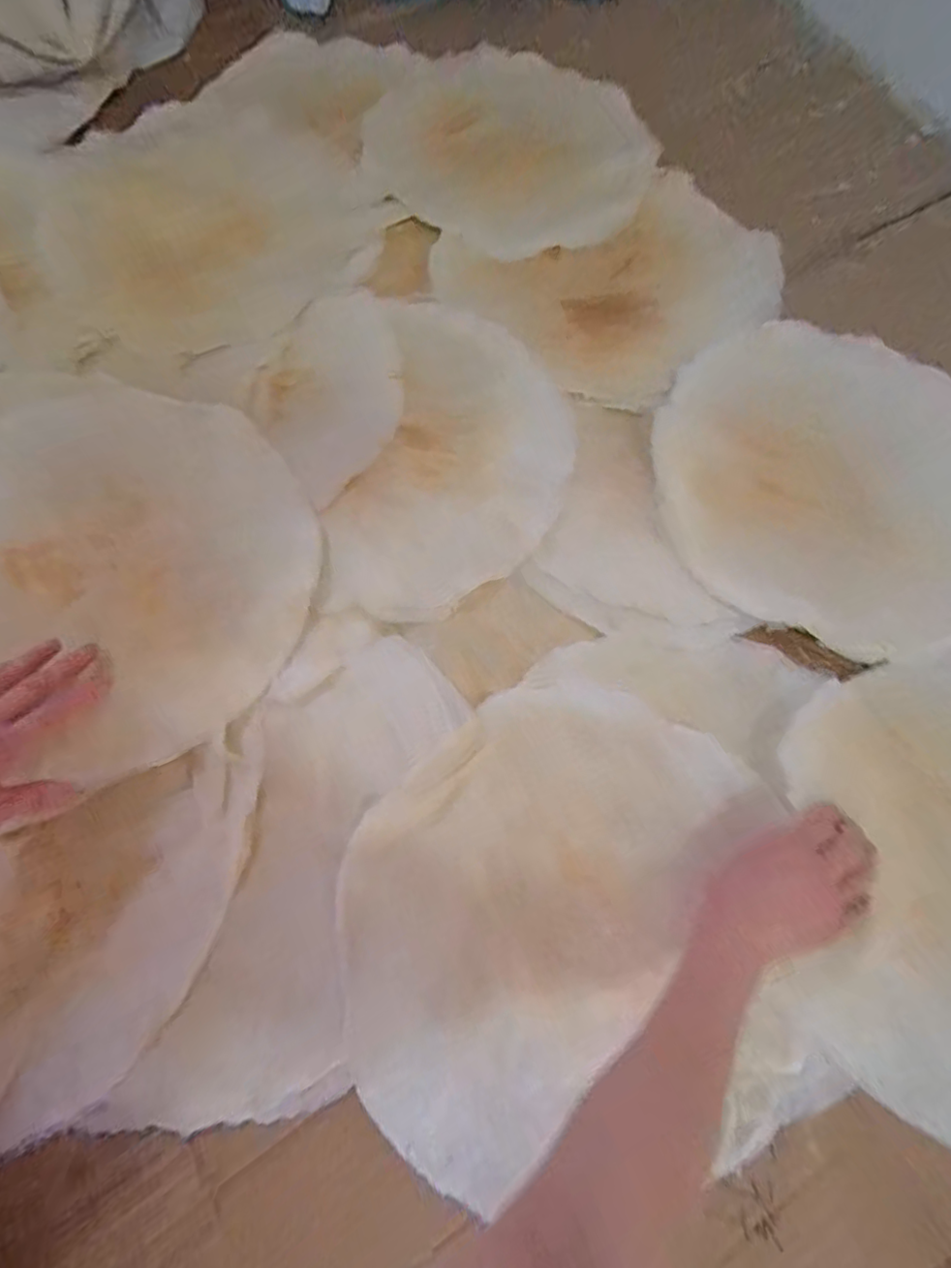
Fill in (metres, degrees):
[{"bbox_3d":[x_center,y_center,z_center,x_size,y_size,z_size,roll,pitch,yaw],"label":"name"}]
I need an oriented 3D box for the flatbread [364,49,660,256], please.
[{"bbox_3d":[0.040,-0.543,0.639,0.294,0.012,0.294,0,75,0],"label":"flatbread"}]

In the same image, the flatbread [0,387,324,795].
[{"bbox_3d":[-0.308,-0.065,0.470,0.318,0.041,0.346,0,75,0],"label":"flatbread"}]

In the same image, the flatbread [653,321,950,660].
[{"bbox_3d":[0.325,-0.139,0.510,0.320,0.032,0.282,22,76,6],"label":"flatbread"}]

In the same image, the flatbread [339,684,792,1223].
[{"bbox_3d":[0.040,0.191,0.435,0.256,0.024,0.343,42,79,10],"label":"flatbread"}]

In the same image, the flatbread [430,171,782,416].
[{"bbox_3d":[0.140,-0.364,0.579,0.290,0.020,0.267,0,75,0],"label":"flatbread"}]

